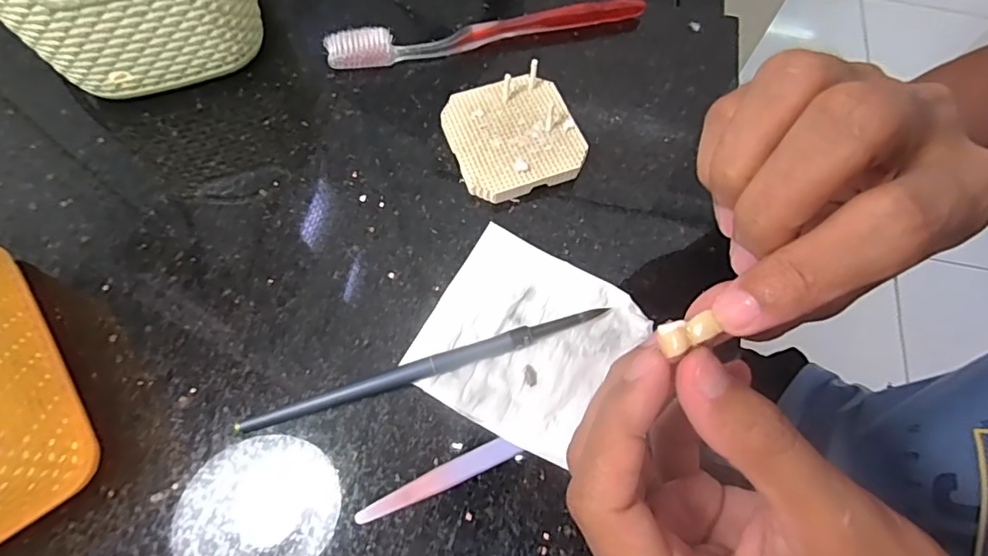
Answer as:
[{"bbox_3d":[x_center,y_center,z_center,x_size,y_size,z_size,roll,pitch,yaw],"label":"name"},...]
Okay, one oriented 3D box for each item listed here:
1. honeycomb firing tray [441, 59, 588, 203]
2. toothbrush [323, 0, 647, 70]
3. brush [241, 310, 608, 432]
[{"bbox_3d":[0.011,-0.075,0.280,0.065,0.015,0.069,-20,69,-10],"label":"honeycomb firing tray"},{"bbox_3d":[-0.002,-0.142,0.307,0.186,0.013,0.020,-10,68,-7],"label":"toothbrush"},{"bbox_3d":[-0.028,0.039,0.232,0.163,0.008,0.009,-16,68,-9],"label":"brush"}]

